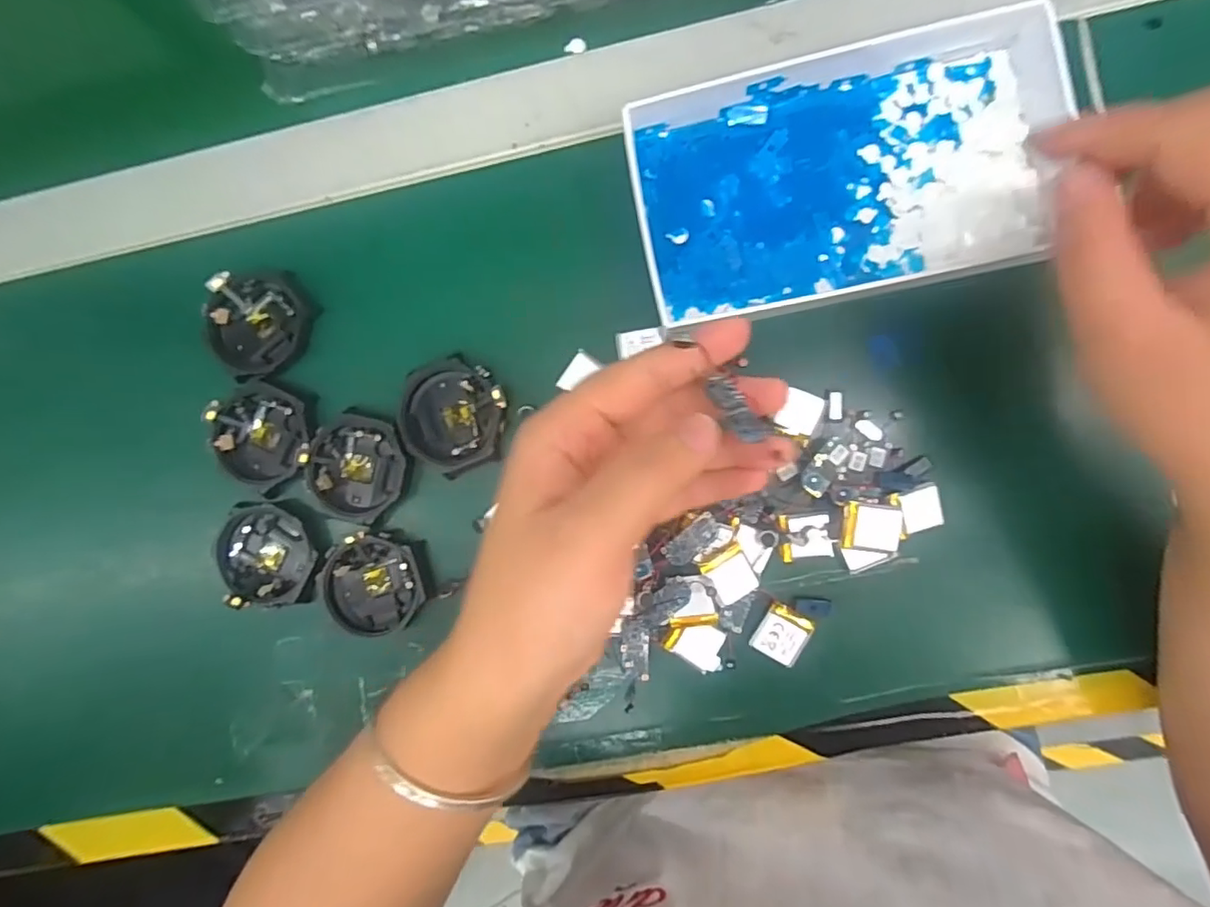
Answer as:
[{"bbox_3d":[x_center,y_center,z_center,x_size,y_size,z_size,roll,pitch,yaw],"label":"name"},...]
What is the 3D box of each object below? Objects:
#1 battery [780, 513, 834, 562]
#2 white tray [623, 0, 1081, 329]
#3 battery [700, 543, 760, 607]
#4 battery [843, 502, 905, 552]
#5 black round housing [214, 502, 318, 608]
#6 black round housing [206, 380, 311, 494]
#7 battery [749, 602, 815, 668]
[{"bbox_3d":[0.090,0.038,0.260,0.022,0.006,0.020,-7,90,5],"label":"battery"},{"bbox_3d":[0.106,-0.121,0.253,0.182,0.026,0.102,-11,90,5],"label":"white tray"},{"bbox_3d":[0.056,0.054,0.260,0.021,0.004,0.021,-29,91,-9],"label":"battery"},{"bbox_3d":[0.116,0.032,0.254,0.023,0.009,0.020,3,91,5],"label":"battery"},{"bbox_3d":[-0.164,0.049,0.282,0.049,0.010,0.049,0,91,5],"label":"black round housing"},{"bbox_3d":[-0.165,-0.009,0.282,0.045,0.013,0.051,-5,90,5],"label":"black round housing"},{"bbox_3d":[0.080,0.082,0.263,0.022,0.004,0.023,31,93,4],"label":"battery"}]

